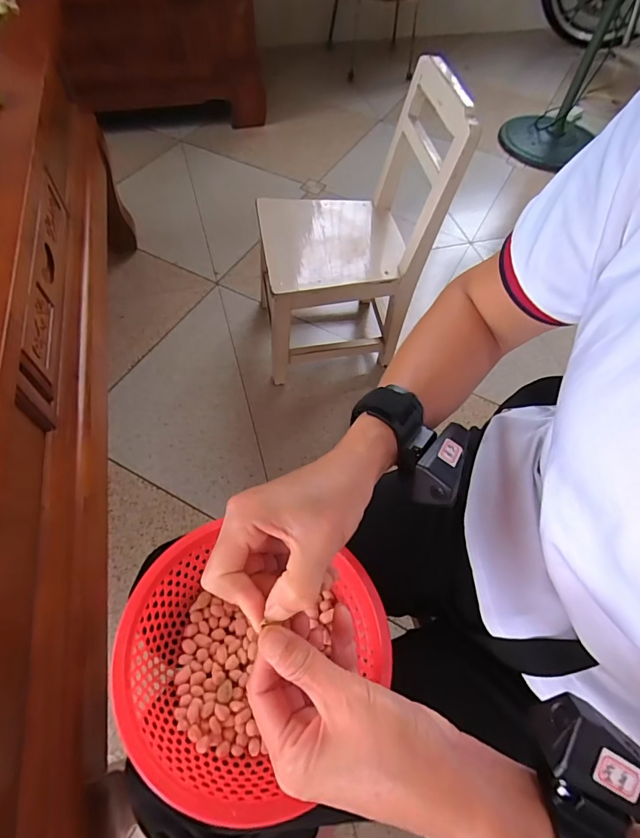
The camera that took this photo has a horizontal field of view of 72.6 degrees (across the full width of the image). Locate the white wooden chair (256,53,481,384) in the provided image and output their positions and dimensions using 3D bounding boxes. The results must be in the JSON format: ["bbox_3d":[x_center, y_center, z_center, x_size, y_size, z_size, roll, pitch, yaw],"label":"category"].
[{"bbox_3d":[0.070,-0.371,0.926,0.397,0.524,0.288,-9,59,-8],"label":"white wooden chair"}]

